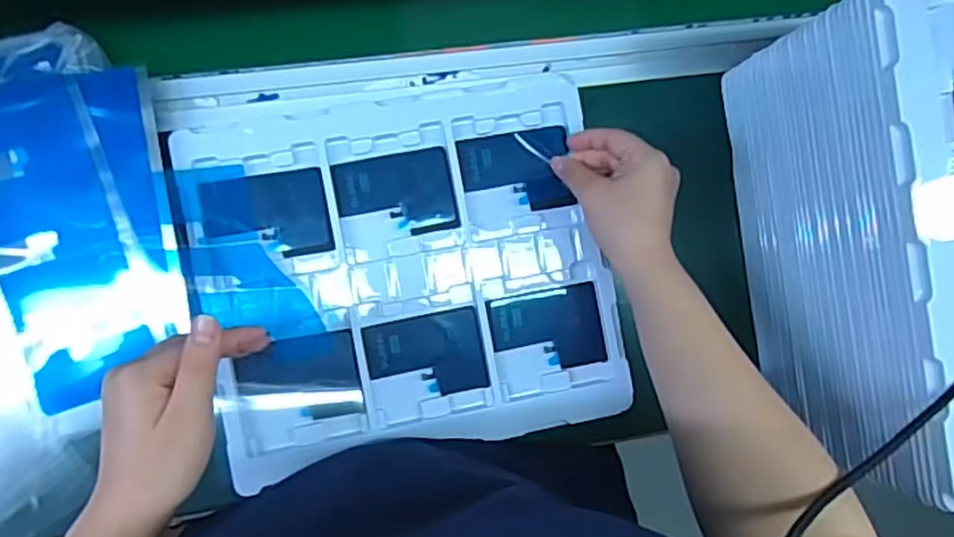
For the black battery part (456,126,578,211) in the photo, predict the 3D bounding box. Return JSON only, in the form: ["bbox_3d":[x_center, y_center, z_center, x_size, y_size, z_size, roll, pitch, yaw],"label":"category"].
[{"bbox_3d":[0.031,-0.078,0.561,0.087,0.005,0.065,-8,89,-7],"label":"black battery part"}]

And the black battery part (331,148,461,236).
[{"bbox_3d":[-0.064,-0.057,0.550,0.090,0.006,0.065,-11,89,-7],"label":"black battery part"}]

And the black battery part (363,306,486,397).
[{"bbox_3d":[-0.040,0.071,0.553,0.090,0.004,0.065,-11,89,-7],"label":"black battery part"}]

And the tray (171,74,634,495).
[{"bbox_3d":[-0.053,0.005,0.542,0.310,0.019,0.272,-10,89,-7],"label":"tray"}]

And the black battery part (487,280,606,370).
[{"bbox_3d":[0.058,0.050,0.566,0.091,0.004,0.064,-9,89,-7],"label":"black battery part"}]

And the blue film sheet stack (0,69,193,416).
[{"bbox_3d":[-0.286,-0.020,0.500,0.130,0.021,0.223,-11,94,-9],"label":"blue film sheet stack"}]

